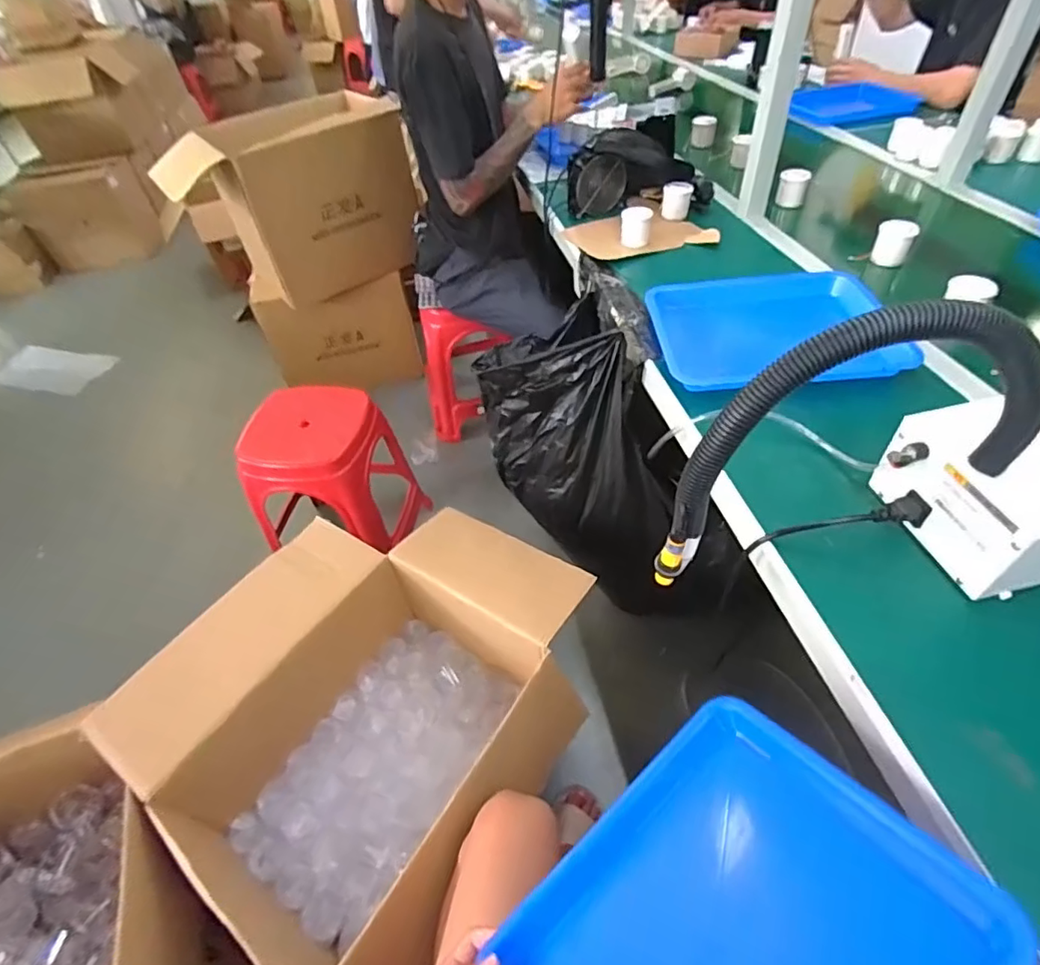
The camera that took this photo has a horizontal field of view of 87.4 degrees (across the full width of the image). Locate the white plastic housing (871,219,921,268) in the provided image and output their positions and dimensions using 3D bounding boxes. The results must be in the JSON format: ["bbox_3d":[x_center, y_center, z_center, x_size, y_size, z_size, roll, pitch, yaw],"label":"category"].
[{"bbox_3d":[0.650,-0.417,0.944,0.061,0.063,0.049,22,53,25],"label":"white plastic housing"}]

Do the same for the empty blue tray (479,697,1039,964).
[{"bbox_3d":[0.150,0.384,0.425,0.377,0.043,0.255,-43,50,-10],"label":"empty blue tray"}]

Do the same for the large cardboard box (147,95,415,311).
[{"bbox_3d":[-0.640,-0.810,1.625,0.626,0.442,0.340,-38,54,-26],"label":"large cardboard box"}]

